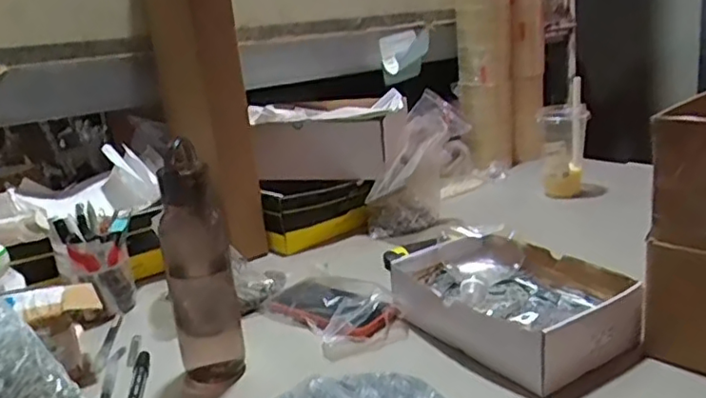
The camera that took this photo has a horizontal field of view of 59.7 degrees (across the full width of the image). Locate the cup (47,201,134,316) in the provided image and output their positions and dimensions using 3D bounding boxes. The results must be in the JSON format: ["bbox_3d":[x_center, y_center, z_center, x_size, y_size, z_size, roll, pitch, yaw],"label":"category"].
[{"bbox_3d":[-0.342,0.084,0.827,0.085,0.137,0.079,-5,16,1],"label":"cup"}]

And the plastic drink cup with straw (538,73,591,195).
[{"bbox_3d":[0.411,-0.113,1.205,0.089,0.203,0.074,0,17,18],"label":"plastic drink cup with straw"}]

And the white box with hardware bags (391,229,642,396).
[{"bbox_3d":[0.178,0.113,0.697,0.173,0.066,0.244,-15,18,-30],"label":"white box with hardware bags"}]

